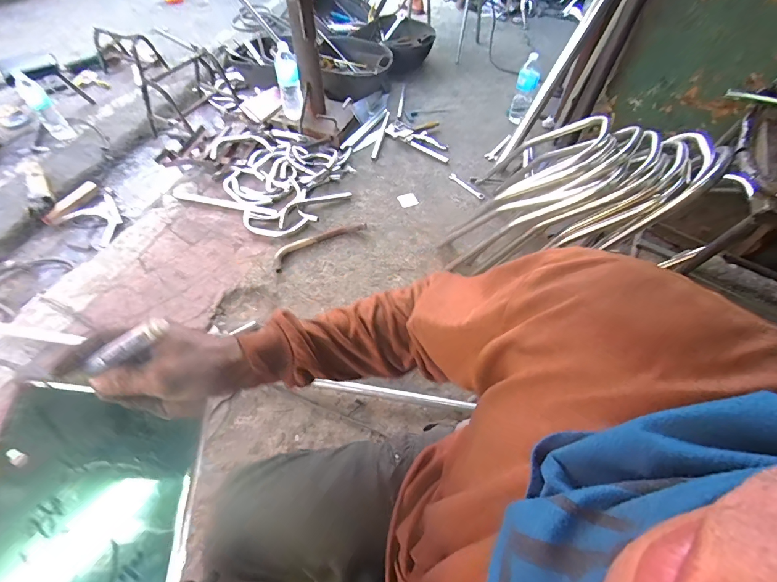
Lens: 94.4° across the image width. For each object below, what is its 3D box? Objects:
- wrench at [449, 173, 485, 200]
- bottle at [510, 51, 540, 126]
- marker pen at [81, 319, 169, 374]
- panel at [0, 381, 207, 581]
[{"bbox_3d":[0.292,-0.391,1.339,0.031,0.008,0.171,-35,61,-22],"label":"wrench"},{"bbox_3d":[0.580,-0.854,1.523,0.089,0.261,0.095,14,56,10],"label":"bottle"},{"bbox_3d":[-0.217,0.046,0.295,0.083,0.012,0.017,-28,55,11],"label":"marker pen"},{"bbox_3d":[-0.225,0.188,0.256,0.130,0.011,0.228,14,52,-26],"label":"panel"}]

